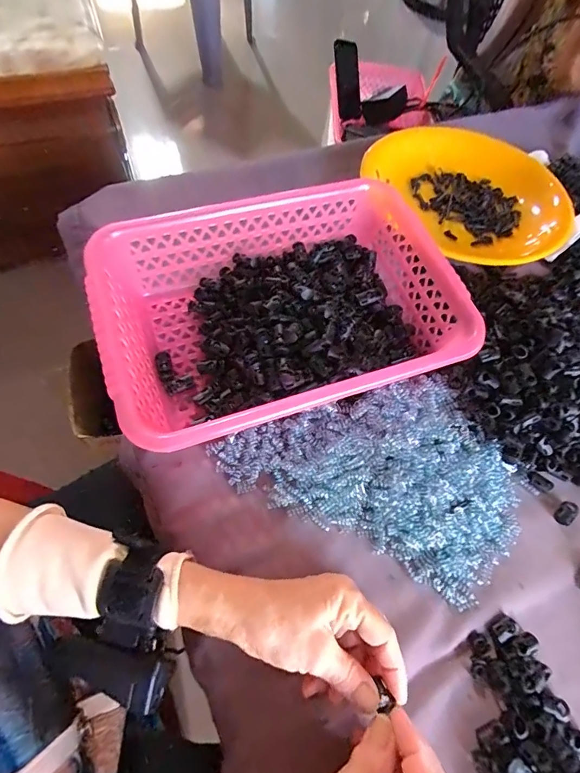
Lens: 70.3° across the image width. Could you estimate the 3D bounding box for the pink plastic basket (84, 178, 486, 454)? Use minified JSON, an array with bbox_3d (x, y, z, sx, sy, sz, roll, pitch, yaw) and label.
[{"bbox_3d":[-0.008,-0.071,0.375,0.304,0.064,0.213,-17,68,-13],"label":"pink plastic basket"}]

